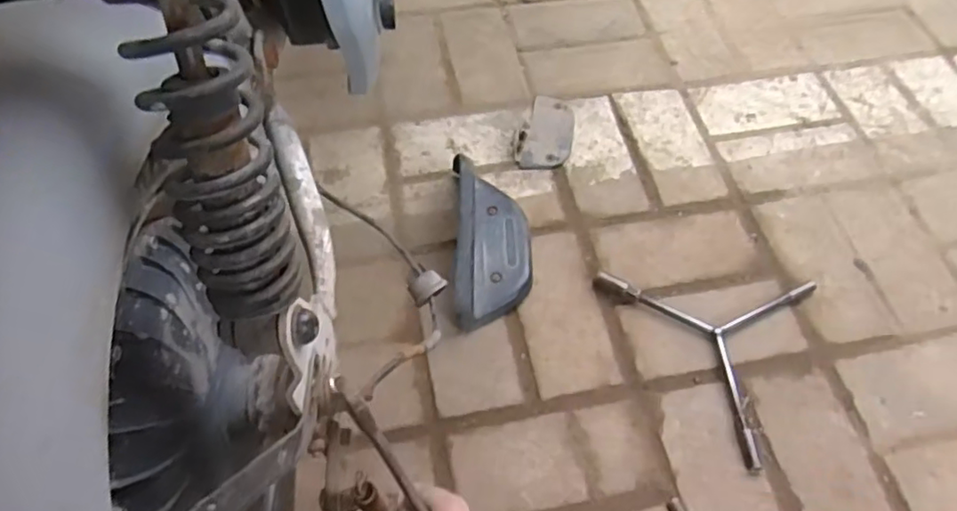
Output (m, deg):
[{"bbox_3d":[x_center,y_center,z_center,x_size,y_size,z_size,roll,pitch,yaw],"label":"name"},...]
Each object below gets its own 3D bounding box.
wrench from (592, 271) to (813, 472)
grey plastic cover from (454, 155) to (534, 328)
[{"bbox_3d":[0.270,0.071,0.654,0.195,0.017,0.228,-27,62,-16],"label":"wrench"},{"bbox_3d":[0.016,-0.023,0.665,0.081,0.080,0.185,-1,59,-1],"label":"grey plastic cover"}]

